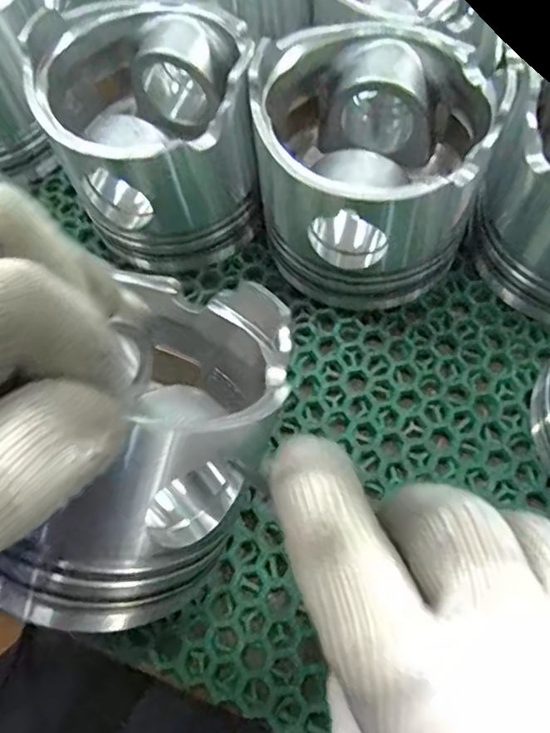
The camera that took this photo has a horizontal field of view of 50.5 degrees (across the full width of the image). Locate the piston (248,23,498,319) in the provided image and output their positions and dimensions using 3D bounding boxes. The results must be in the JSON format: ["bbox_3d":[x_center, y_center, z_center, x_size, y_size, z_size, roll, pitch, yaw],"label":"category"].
[{"bbox_3d":[0.040,-0.082,0.250,0.094,0.084,0.092,-9,63,-2],"label":"piston"}]

